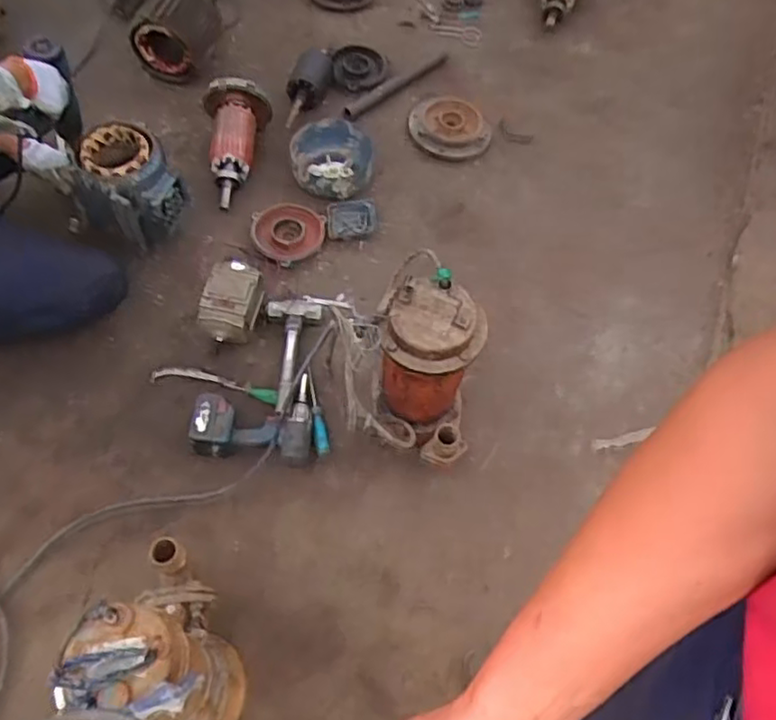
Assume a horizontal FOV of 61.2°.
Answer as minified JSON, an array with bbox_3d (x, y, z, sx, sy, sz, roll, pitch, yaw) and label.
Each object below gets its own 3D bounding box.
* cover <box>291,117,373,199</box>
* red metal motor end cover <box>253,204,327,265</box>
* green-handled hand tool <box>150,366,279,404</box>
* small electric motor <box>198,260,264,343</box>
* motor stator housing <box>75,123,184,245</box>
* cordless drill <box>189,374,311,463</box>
[{"bbox_3d":[-0.148,-0.546,1.741,0.217,0.077,0.253,7,59,-1],"label":"cover"},{"bbox_3d":[-0.247,-0.319,1.656,0.182,0.041,0.169,-18,63,-15],"label":"red metal motor end cover"},{"bbox_3d":[-0.377,0.048,1.426,0.293,0.039,0.053,12,59,3],"label":"green-handled hand tool"},{"bbox_3d":[-0.347,-0.117,1.479,0.120,0.134,0.163,16,59,4],"label":"small electric motor"},{"bbox_3d":[-0.612,-0.404,1.563,0.219,0.206,0.203,2,59,-4],"label":"motor stator housing"},{"bbox_3d":[-0.276,0.114,1.354,0.242,0.089,0.172,4,59,-3],"label":"cordless drill"}]

